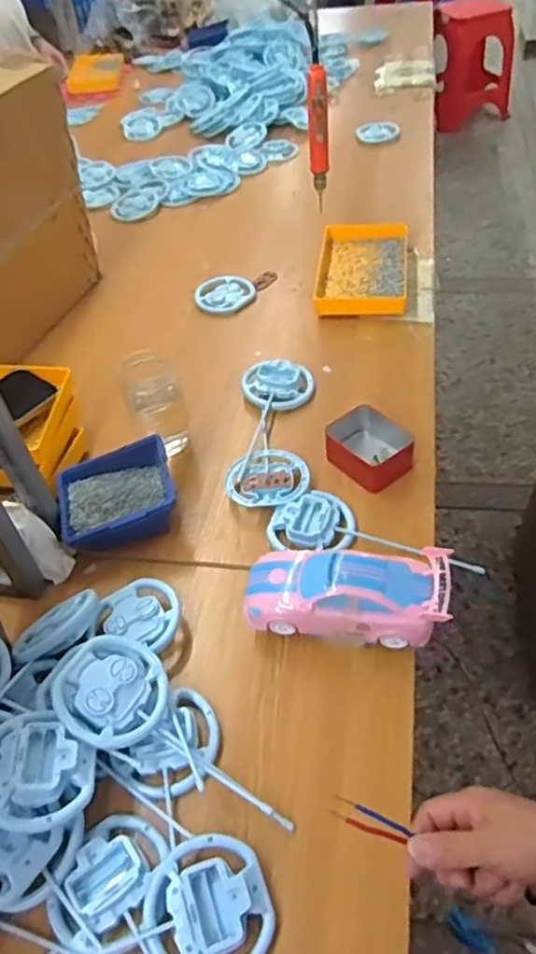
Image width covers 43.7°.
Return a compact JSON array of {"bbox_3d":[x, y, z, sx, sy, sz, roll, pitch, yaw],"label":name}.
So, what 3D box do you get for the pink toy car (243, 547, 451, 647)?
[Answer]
[{"bbox_3d":[0.080,0.117,0.693,0.209,0.064,0.089,4,50,12],"label":"pink toy car"}]

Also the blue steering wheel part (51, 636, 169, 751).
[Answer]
[{"bbox_3d":[-0.151,0.204,0.642,0.105,0.023,0.101,47,48,10],"label":"blue steering wheel part"}]

